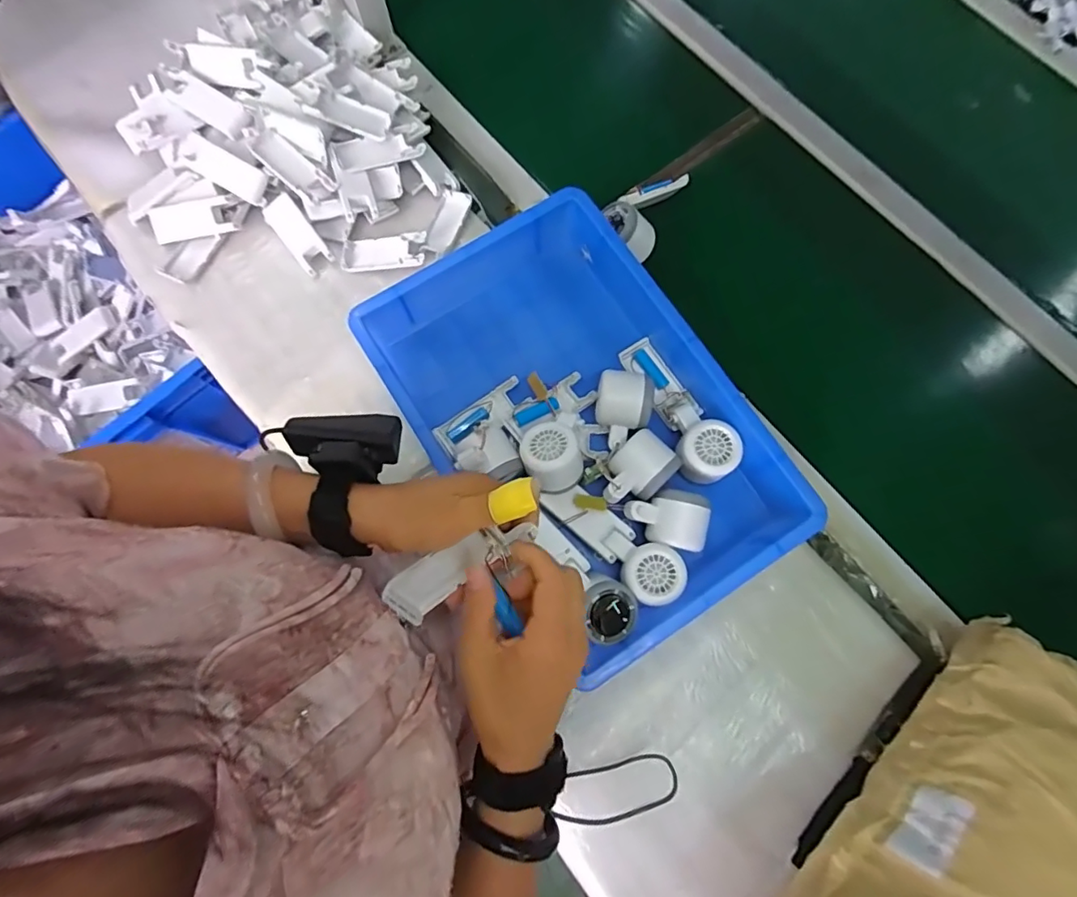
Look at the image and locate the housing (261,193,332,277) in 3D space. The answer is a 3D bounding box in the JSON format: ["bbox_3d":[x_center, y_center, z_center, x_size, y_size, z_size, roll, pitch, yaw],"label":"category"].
[{"bbox_3d":[-0.288,-0.255,0.631,0.040,0.017,0.104,-38,80,-8],"label":"housing"}]

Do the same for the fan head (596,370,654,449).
[{"bbox_3d":[0.087,-0.040,0.551,0.057,0.046,0.079,10,77,2],"label":"fan head"}]

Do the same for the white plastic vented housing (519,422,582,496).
[{"bbox_3d":[0.014,0.008,0.531,0.059,0.049,0.058,-5,58,9],"label":"white plastic vented housing"}]

